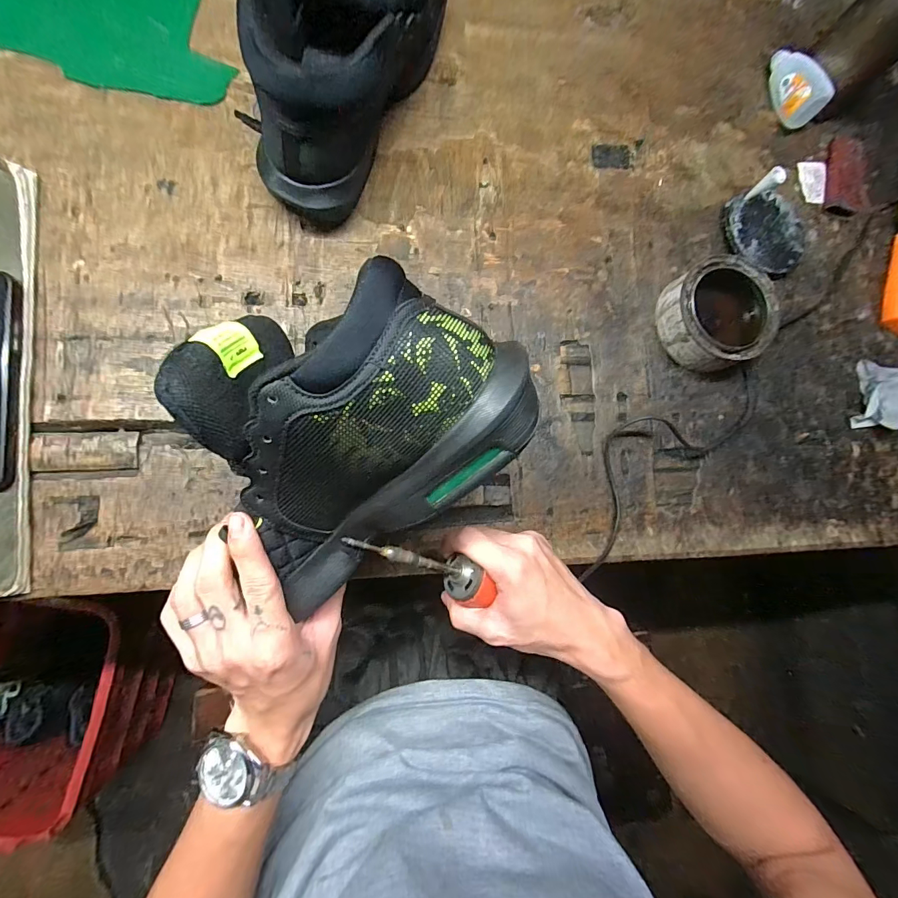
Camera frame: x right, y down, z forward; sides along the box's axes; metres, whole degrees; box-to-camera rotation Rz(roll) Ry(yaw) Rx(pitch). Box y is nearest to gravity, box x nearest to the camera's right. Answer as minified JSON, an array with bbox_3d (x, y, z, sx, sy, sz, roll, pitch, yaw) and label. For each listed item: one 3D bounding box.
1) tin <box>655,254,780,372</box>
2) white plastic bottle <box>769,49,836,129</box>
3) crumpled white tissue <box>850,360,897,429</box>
[{"bbox_3d":[0.270,-0.135,0.415,0.099,0.046,0.102,1,85,-8],"label":"tin"},{"bbox_3d":[0.385,-0.405,0.455,0.024,0.050,0.083,-17,88,-10],"label":"white plastic bottle"},{"bbox_3d":[0.473,-0.058,0.444,0.043,0.031,0.076,16,83,-7],"label":"crumpled white tissue"}]

